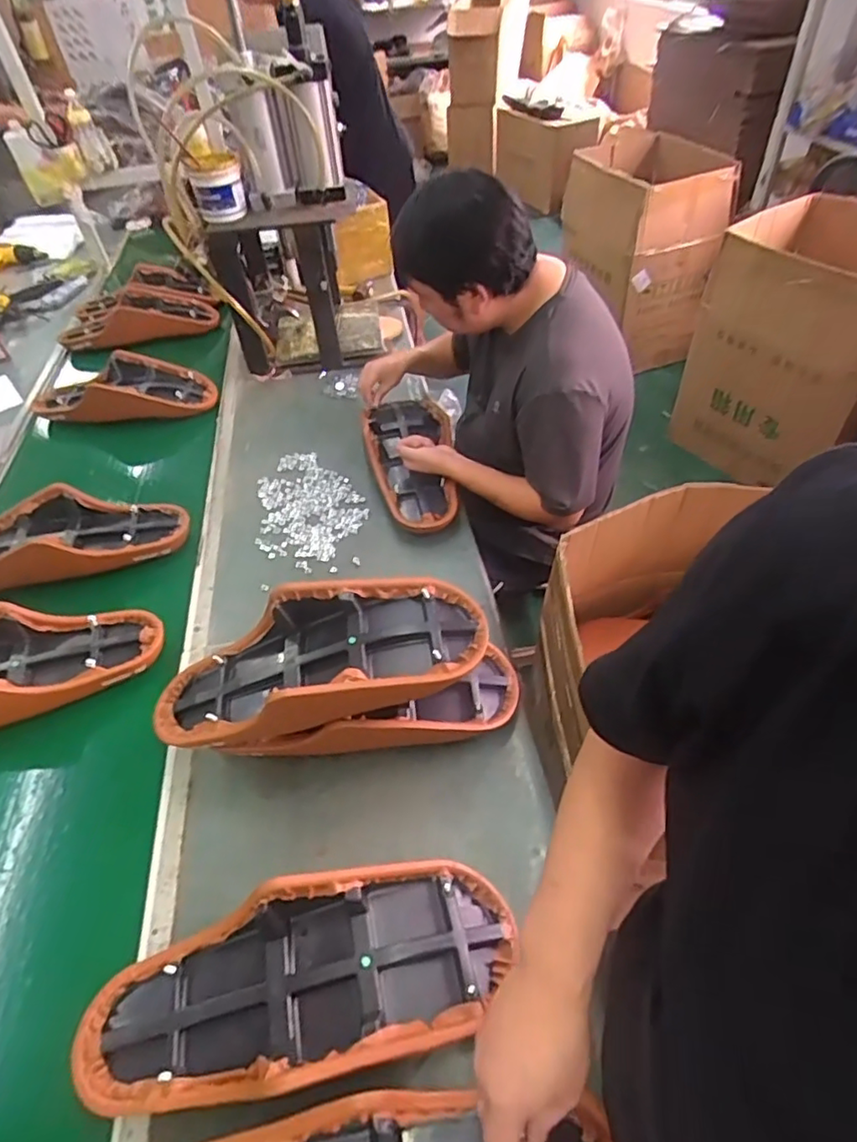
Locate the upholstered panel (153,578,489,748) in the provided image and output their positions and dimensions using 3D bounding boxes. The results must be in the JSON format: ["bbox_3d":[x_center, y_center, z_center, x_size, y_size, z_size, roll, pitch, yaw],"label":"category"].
[{"bbox_3d":[-0.166,0.117,0.803,0.477,0.106,0.179,-18,47,7],"label":"upholstered panel"}]

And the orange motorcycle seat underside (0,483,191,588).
[{"bbox_3d":[-0.731,-0.068,1.191,0.472,0.102,0.183,-12,47,-5],"label":"orange motorcycle seat underside"}]

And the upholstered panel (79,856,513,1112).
[{"bbox_3d":[-0.139,0.447,0.640,0.463,0.111,0.173,-14,47,-7],"label":"upholstered panel"}]

